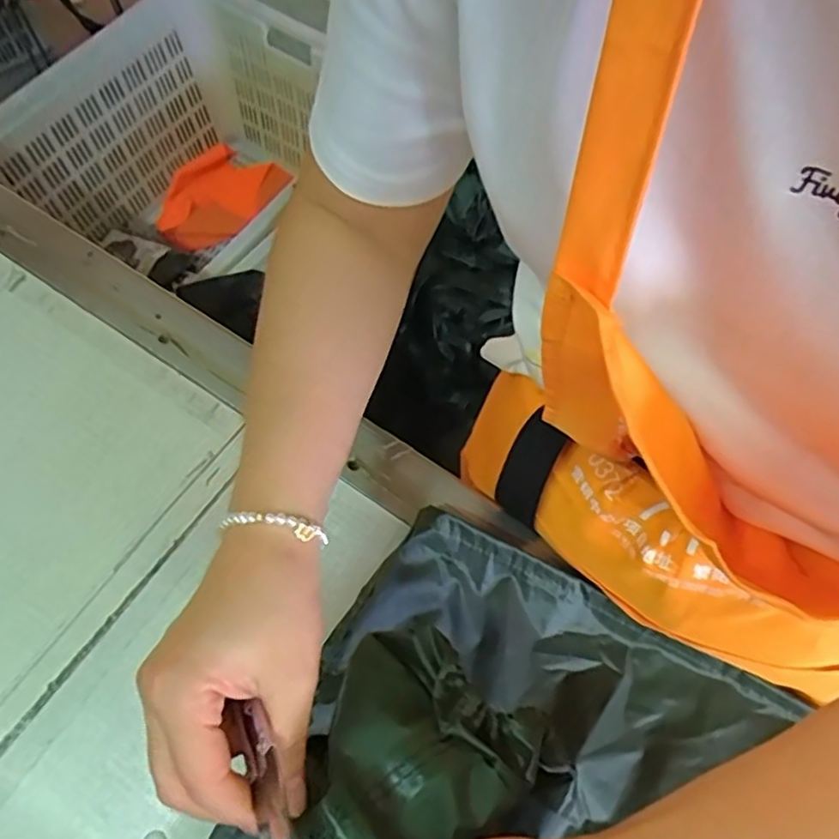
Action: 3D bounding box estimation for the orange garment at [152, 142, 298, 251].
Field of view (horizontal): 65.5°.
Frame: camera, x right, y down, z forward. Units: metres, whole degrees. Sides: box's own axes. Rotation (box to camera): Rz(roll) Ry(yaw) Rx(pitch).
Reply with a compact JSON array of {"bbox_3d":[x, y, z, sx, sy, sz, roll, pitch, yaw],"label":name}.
[{"bbox_3d":[-0.518,-0.558,1.647,0.194,0.085,0.354,38,70,14],"label":"orange garment"}]

